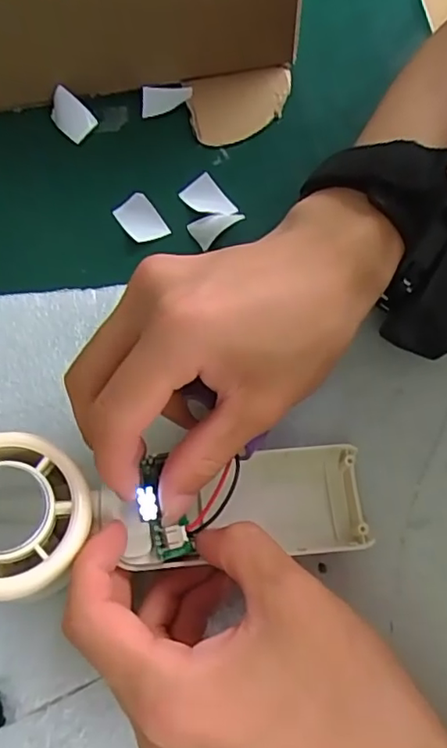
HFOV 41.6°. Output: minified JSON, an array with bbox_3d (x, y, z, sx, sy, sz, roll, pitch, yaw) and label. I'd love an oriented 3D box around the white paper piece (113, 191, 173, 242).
[{"bbox_3d":[-0.045,-0.084,0.320,0.020,0.005,0.030,-33,72,-9],"label":"white paper piece"}]

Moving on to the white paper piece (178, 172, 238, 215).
[{"bbox_3d":[-0.008,-0.096,0.323,0.019,0.004,0.030,-36,70,-12],"label":"white paper piece"}]

